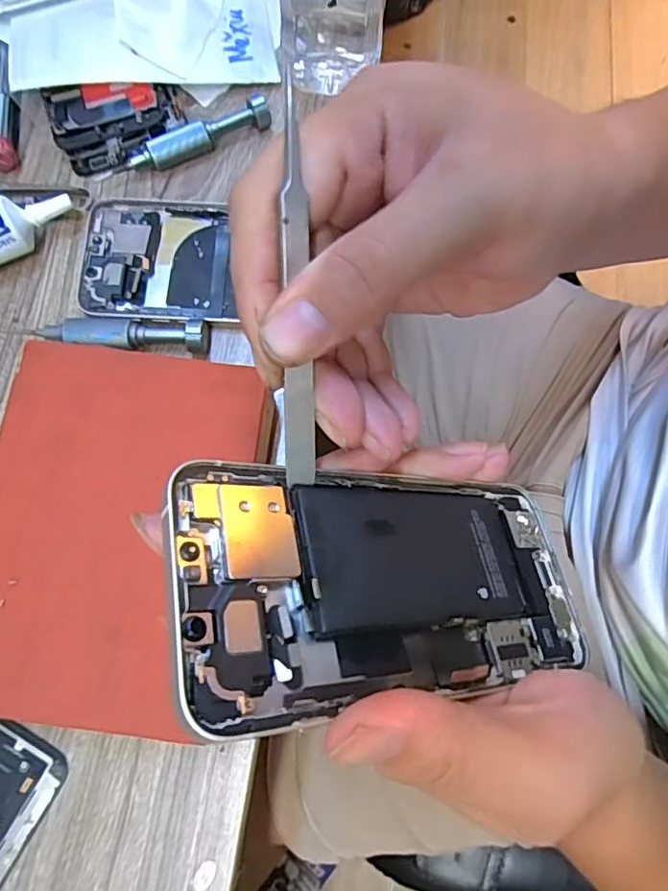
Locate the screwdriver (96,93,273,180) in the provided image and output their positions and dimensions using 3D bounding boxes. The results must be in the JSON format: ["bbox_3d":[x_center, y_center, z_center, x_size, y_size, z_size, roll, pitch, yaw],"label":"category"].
[{"bbox_3d":[-0.085,-0.175,0.325,0.101,0.011,0.018,-20,77,-5],"label":"screwdriver"}]

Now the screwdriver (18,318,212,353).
[{"bbox_3d":[-0.112,-0.059,0.297,0.095,0.010,0.018,1,76,0],"label":"screwdriver"}]

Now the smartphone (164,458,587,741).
[{"bbox_3d":[0.021,0.042,0.178,0.144,0.007,0.069,6,59,-31],"label":"smartphone"}]

